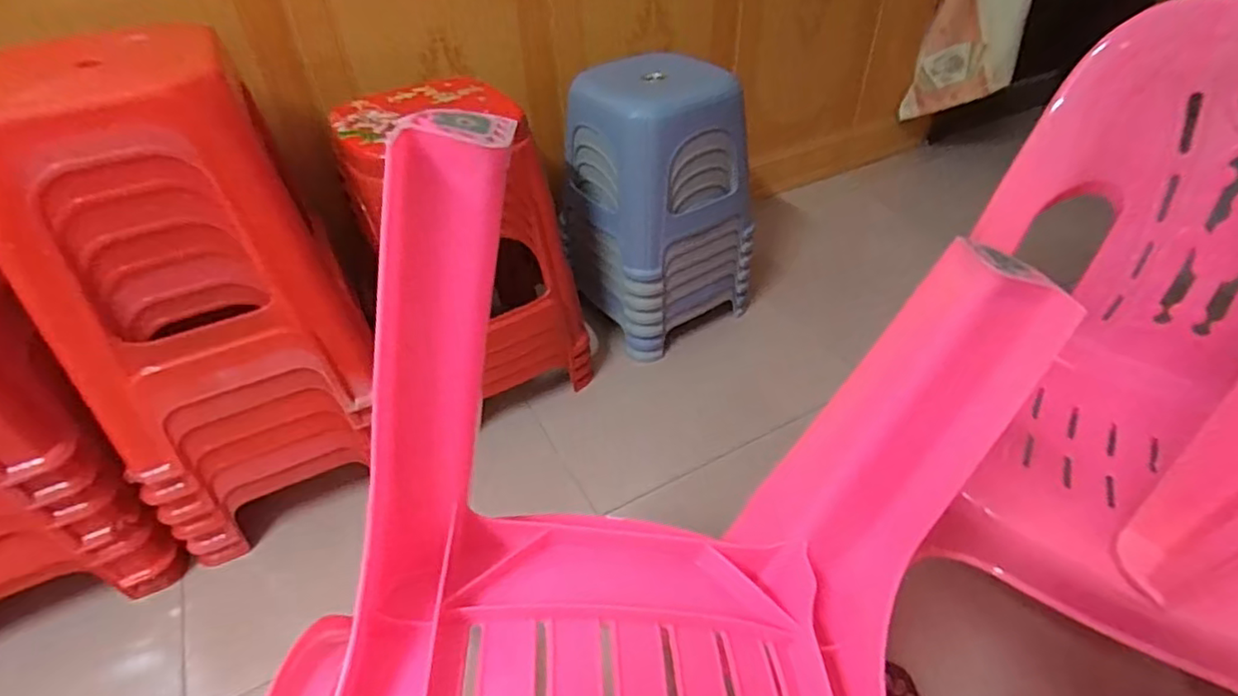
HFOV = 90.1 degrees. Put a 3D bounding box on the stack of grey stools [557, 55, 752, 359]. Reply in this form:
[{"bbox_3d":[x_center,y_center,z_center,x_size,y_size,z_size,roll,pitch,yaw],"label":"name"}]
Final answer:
[{"bbox_3d":[0.065,-0.279,1.163,0.257,0.456,0.275,-30,49,-29],"label":"stack of grey stools"}]

